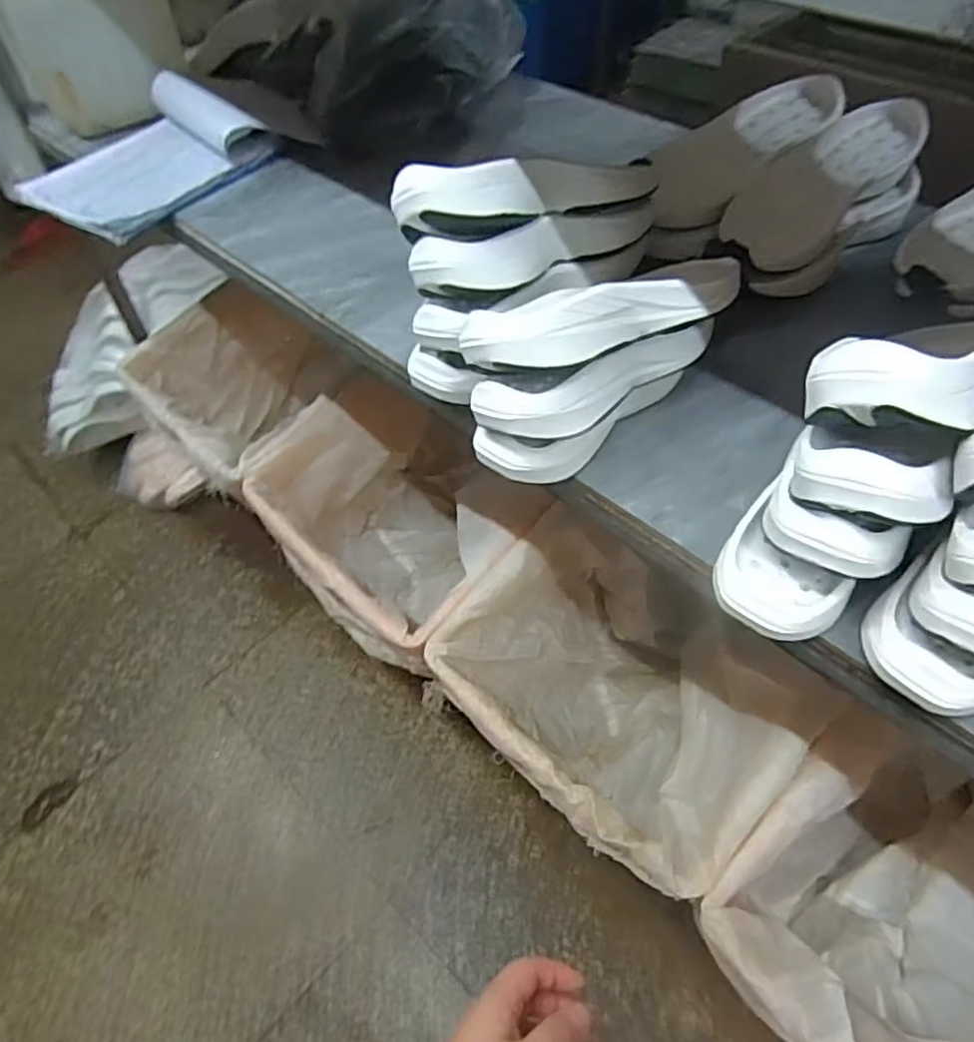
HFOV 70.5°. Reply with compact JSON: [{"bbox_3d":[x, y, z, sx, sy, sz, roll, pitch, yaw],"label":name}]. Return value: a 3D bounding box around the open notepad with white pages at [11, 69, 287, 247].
[{"bbox_3d":[-0.455,-0.487,0.924,0.230,0.053,0.304,34,61,25],"label":"open notepad with white pages"}]

